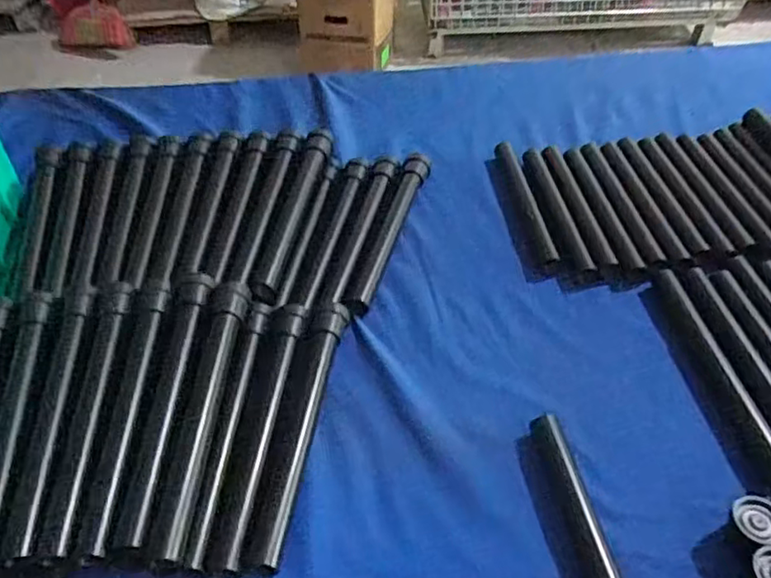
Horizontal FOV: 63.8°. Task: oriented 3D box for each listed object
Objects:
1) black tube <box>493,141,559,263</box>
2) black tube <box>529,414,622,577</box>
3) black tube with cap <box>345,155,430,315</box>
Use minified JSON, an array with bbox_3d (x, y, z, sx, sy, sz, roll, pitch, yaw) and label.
[{"bbox_3d":[0.163,-0.104,0.728,0.019,0.024,0.214,-5,46,-4],"label":"black tube"},{"bbox_3d":[0.151,0.192,0.450,0.022,0.022,0.219,-8,47,-6],"label":"black tube"},{"bbox_3d":[0.007,-0.069,0.697,0.034,0.027,0.254,11,48,11],"label":"black tube with cap"}]

